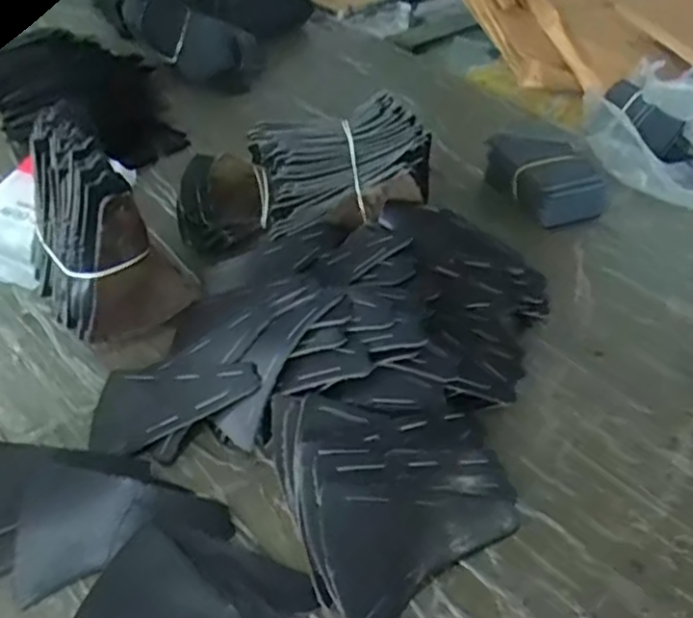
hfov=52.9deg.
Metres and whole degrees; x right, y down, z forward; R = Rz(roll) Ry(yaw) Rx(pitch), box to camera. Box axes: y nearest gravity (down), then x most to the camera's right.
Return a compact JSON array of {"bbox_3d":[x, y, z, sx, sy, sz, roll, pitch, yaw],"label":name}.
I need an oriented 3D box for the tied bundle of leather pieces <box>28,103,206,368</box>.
[{"bbox_3d":[-0.192,-0.062,0.527,0.089,0.140,0.137,-33,54,-31],"label":"tied bundle of leather pieces"}]

